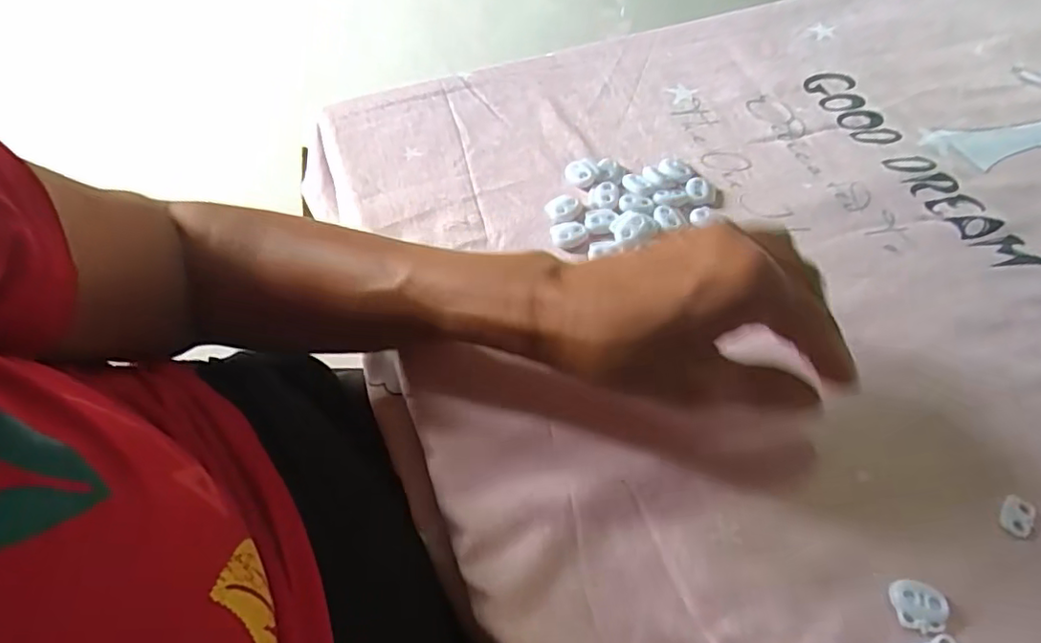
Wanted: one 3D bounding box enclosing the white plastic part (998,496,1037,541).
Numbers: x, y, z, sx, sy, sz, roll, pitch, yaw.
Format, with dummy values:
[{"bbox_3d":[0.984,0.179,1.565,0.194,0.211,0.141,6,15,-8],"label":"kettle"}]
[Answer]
[{"bbox_3d":[0.224,0.088,0.270,0.012,0.004,0.020,28,59,18],"label":"white plastic part"}]

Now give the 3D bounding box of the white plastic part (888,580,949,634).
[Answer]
[{"bbox_3d":[0.164,0.117,0.247,0.021,0.006,0.018,9,55,6],"label":"white plastic part"}]

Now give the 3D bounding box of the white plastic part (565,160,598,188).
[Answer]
[{"bbox_3d":[0.039,-0.097,0.391,0.020,0.006,0.024,3,55,2],"label":"white plastic part"}]

